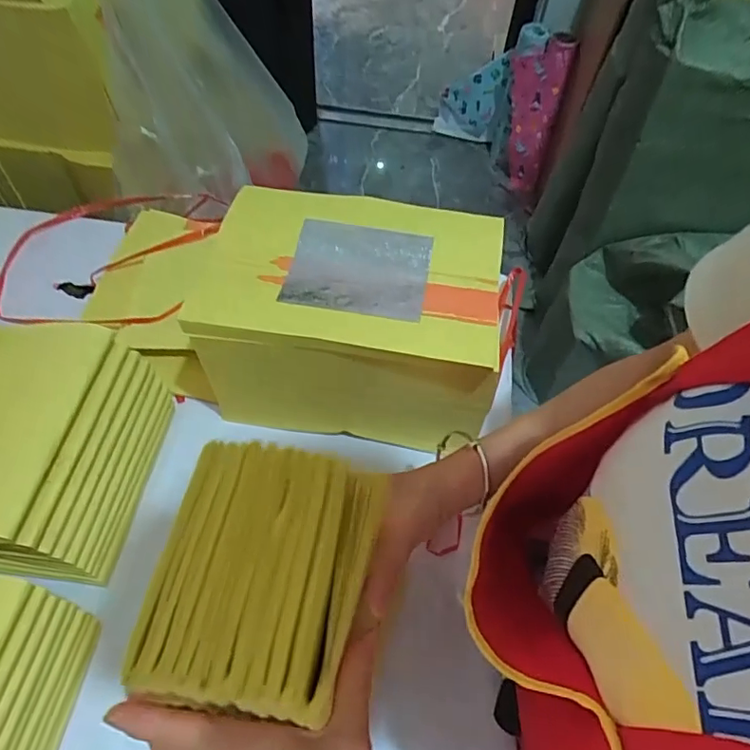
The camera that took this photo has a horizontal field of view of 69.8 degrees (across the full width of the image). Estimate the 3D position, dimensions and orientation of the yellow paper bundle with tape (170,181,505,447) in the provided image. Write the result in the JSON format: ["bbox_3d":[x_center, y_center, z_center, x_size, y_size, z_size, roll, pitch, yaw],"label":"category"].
[{"bbox_3d":[-0.015,-0.050,0.461,0.223,0.125,0.157,8,56,2],"label":"yellow paper bundle with tape"}]

